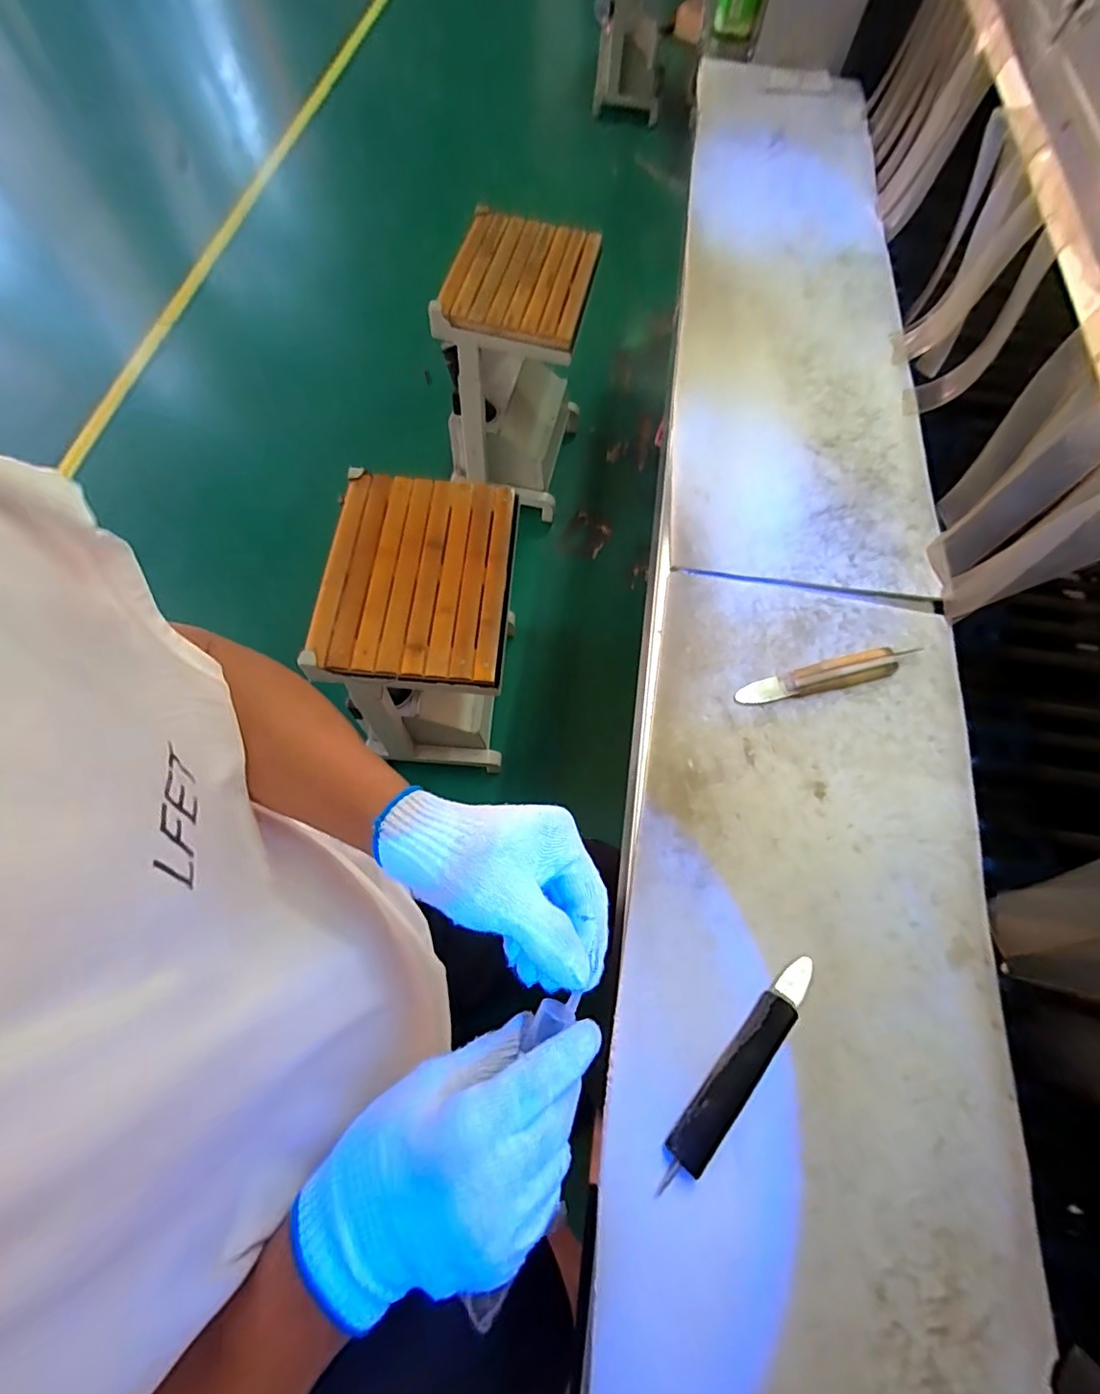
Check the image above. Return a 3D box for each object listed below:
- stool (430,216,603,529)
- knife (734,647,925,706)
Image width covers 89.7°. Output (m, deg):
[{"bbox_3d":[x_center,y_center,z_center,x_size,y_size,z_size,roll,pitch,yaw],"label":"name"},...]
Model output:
[{"bbox_3d":[-0.072,-0.792,1.358,0.289,0.479,0.381,11,67,2],"label":"stool"},{"bbox_3d":[0.270,-0.021,0.533,0.186,0.014,0.029,-13,68,-8],"label":"knife"}]

